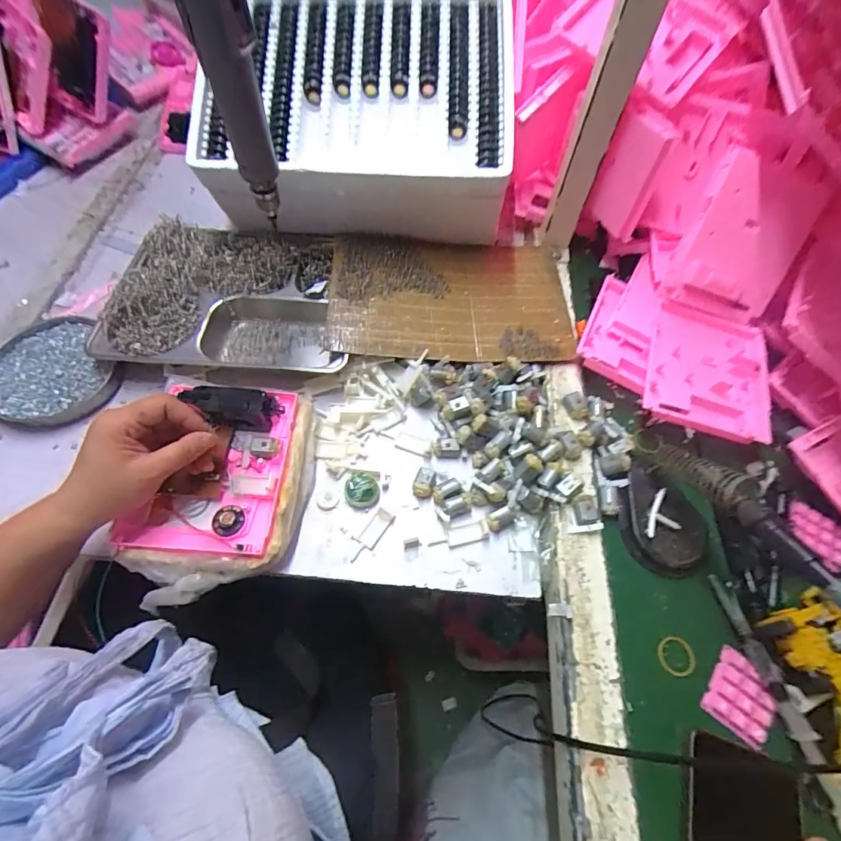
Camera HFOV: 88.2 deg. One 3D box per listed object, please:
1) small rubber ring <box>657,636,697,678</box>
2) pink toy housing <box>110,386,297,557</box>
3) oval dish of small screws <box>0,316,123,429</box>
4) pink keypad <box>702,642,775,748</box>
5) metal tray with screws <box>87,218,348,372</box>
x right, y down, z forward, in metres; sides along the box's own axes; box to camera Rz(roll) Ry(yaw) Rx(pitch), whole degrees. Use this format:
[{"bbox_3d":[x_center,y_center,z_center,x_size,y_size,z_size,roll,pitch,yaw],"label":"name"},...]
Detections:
[{"bbox_3d":[0.222,0.204,0.376,0.031,0.004,0.030,1,62,-2],"label":"small rubber ring"},{"bbox_3d":[-0.195,0.044,0.404,0.127,0.043,0.167,2,63,4],"label":"pink toy housing"},{"bbox_3d":[-0.413,-0.052,0.484,0.122,0.026,0.137,-28,66,-16],"label":"oval dish of small screws"},{"bbox_3d":[0.267,0.229,0.361,0.047,0.008,0.058,39,67,17],"label":"pink keypad"},{"bbox_3d":[-0.219,-0.148,0.521,0.269,0.063,0.207,3,62,-1],"label":"metal tray with screws"}]

